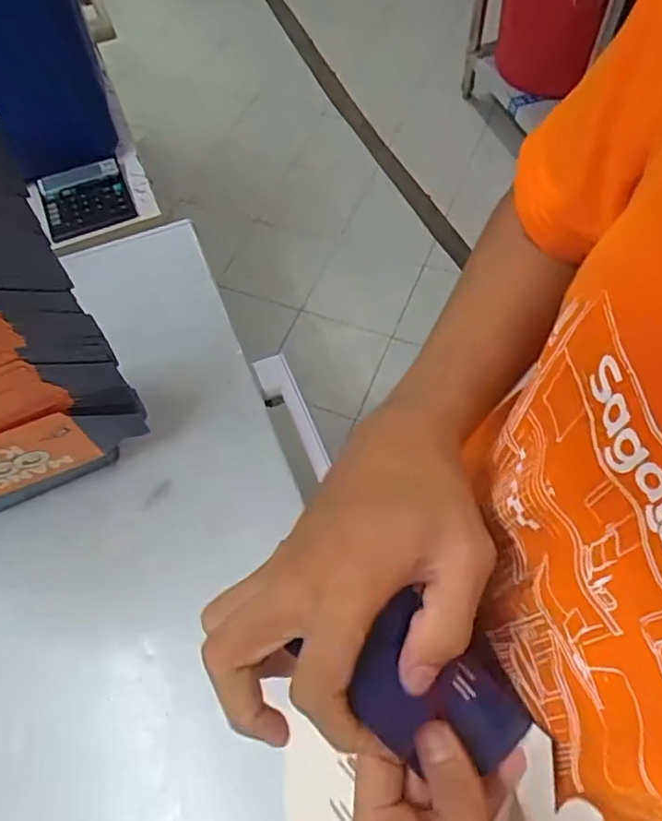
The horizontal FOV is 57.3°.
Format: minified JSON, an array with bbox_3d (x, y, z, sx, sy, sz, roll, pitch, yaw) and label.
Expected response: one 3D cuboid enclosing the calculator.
[{"bbox_3d":[-0.365,-0.315,0.902,0.129,0.035,0.117,-28,63,-12],"label":"calculator"}]

